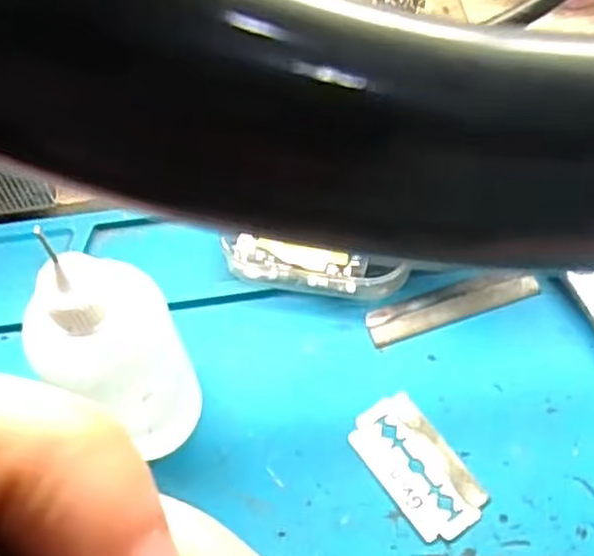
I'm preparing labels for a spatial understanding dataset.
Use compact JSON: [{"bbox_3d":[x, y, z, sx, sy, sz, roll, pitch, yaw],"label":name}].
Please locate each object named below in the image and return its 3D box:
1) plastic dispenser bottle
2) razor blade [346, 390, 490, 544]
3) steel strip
[{"bbox_3d":[-0.044,0.023,0.192,0.031,0.087,0.027,-26,62,-11],"label":"plastic dispenser bottle"},{"bbox_3d":[0.035,0.054,0.217,0.022,0.004,0.042,-32,63,-14],"label":"razor blade"},{"bbox_3d":[0.050,0.007,0.243,0.056,0.004,0.014,-19,60,-7],"label":"steel strip"}]

